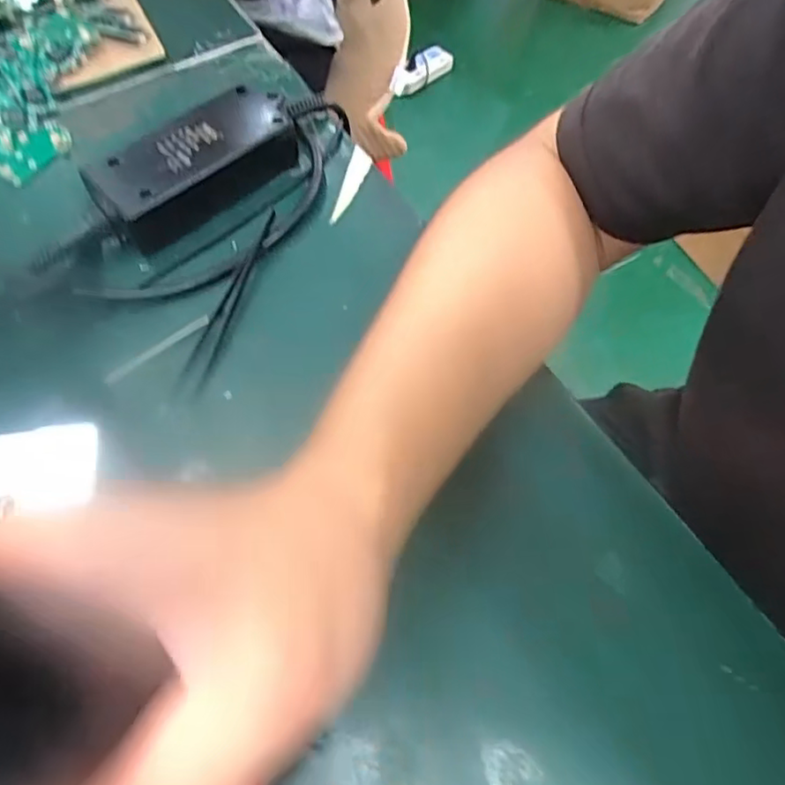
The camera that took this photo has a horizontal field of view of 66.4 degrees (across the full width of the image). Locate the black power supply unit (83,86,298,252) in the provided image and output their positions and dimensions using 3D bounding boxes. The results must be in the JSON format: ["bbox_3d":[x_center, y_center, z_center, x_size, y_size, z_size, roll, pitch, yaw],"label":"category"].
[{"bbox_3d":[-0.112,-0.136,0.353,0.121,0.035,0.045,-39,70,-19],"label":"black power supply unit"}]

